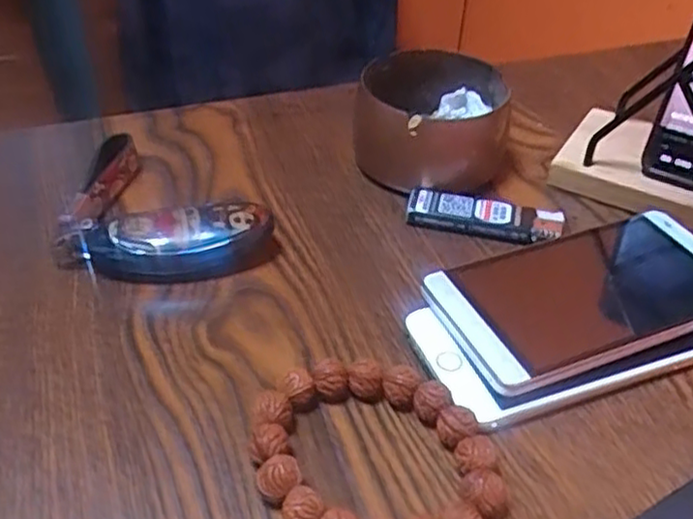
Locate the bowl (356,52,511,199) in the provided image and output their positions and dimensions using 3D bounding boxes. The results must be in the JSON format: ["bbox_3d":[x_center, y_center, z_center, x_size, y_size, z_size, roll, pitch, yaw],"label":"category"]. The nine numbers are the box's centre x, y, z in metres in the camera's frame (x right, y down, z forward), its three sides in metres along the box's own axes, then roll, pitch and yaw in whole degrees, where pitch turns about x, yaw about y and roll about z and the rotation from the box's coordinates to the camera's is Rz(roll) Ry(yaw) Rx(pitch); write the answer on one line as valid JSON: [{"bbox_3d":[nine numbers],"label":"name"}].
[{"bbox_3d":[0.047,-0.076,0.394,0.081,0.047,0.085,6,41,3],"label":"bowl"}]

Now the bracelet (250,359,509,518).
[{"bbox_3d":[0.010,0.072,0.255,0.085,0.016,0.076,1,41,-2],"label":"bracelet"}]

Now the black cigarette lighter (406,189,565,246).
[{"bbox_3d":[0.072,-0.022,0.368,0.079,0.012,0.024,12,42,10],"label":"black cigarette lighter"}]

